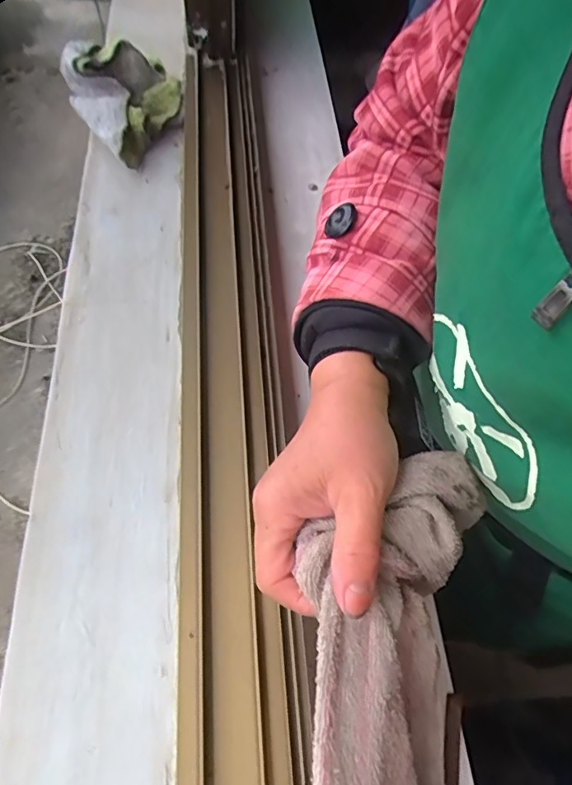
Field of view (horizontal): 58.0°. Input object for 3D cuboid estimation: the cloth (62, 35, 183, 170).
[{"bbox_3d":[-0.172,-0.324,0.555,0.117,0.055,0.175,-10,63,-9],"label":"cloth"}]

